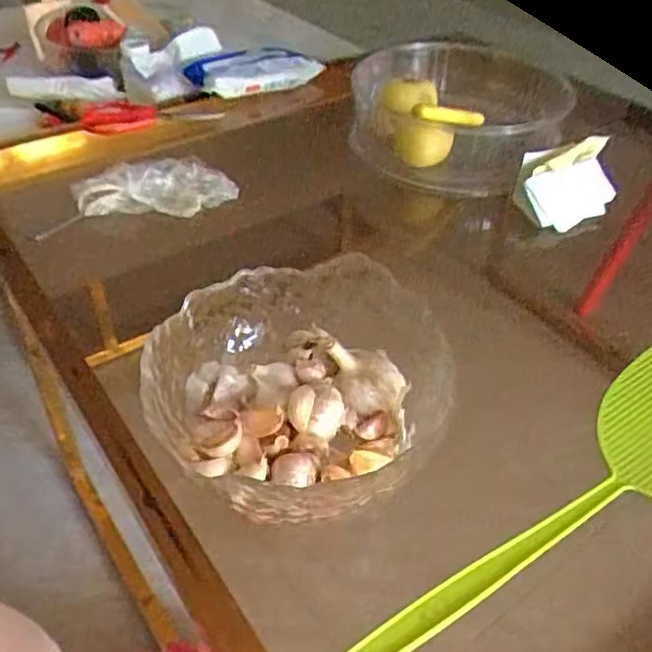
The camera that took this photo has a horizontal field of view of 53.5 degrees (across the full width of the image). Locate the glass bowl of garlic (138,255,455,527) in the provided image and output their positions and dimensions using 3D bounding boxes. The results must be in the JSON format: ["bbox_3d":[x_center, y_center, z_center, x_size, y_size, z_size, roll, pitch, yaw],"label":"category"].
[{"bbox_3d":[-0.013,0.039,0.415,0.185,0.066,0.184,0,42,0],"label":"glass bowl of garlic"}]

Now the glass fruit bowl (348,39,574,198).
[{"bbox_3d":[0.146,-0.257,0.758,0.226,0.088,0.260,8,43,10],"label":"glass fruit bowl"}]

